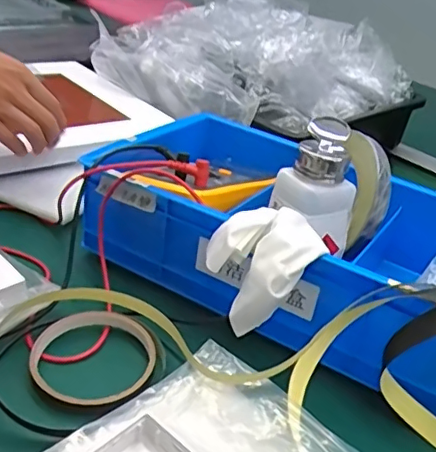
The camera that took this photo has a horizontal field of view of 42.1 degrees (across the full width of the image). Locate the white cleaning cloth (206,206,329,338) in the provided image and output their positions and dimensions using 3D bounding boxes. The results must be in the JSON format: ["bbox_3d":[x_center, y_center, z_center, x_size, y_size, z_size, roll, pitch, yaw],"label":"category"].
[{"bbox_3d":[0.030,0.032,0.395,0.066,0.080,0.068,-13,36,-30],"label":"white cleaning cloth"}]

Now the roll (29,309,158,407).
[{"bbox_3d":[-0.087,0.088,0.389,0.082,0.012,0.089,5,31,-3],"label":"roll"}]

